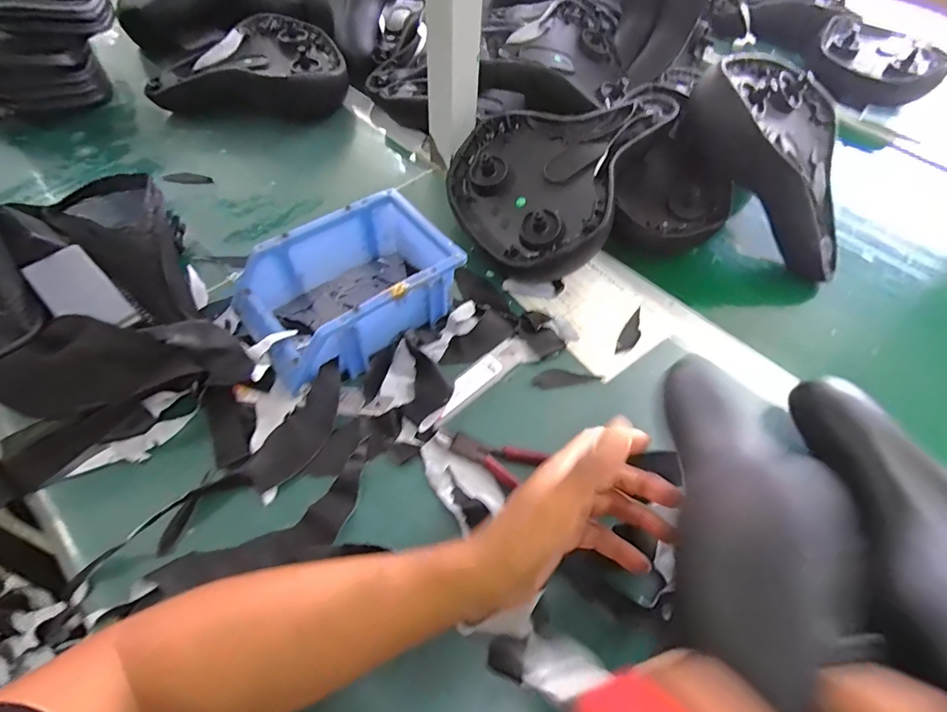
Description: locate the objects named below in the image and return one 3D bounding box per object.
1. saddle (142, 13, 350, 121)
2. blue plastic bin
[{"bbox_3d":[-0.303,-0.389,0.661,0.251,0.064,0.193,-5,56,-6],"label":"saddle"},{"bbox_3d":[-0.109,-0.059,0.432,0.173,0.073,0.115,-32,62,-22],"label":"blue plastic bin"}]

